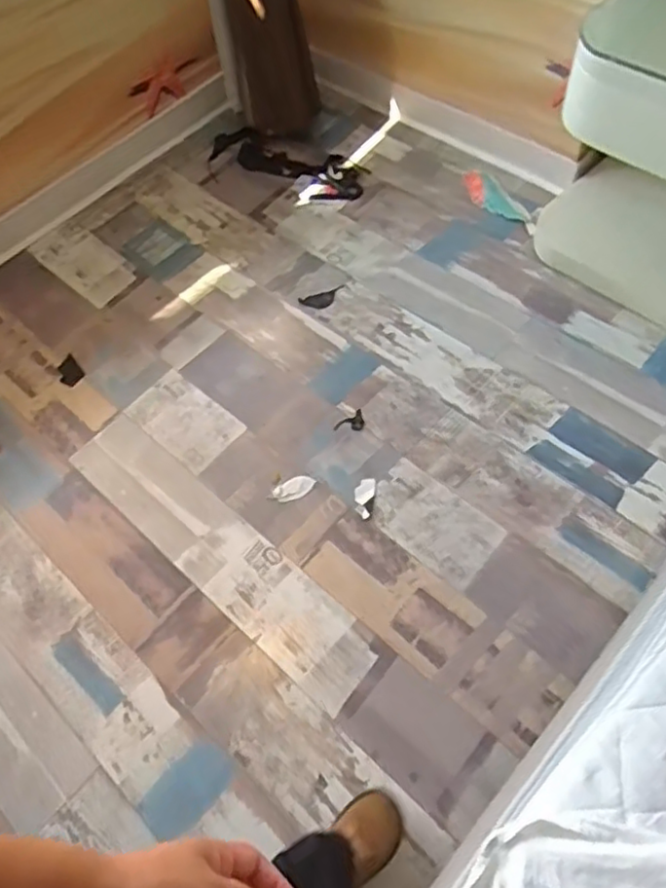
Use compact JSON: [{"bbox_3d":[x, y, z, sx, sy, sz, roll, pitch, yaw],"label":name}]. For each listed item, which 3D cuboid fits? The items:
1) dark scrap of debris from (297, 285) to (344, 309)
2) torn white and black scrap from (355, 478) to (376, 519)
[{"bbox_3d":[-0.026,-0.372,1.669,0.119,0.011,0.052,-13,62,-3],"label":"dark scrap of debris"},{"bbox_3d":[0.065,0.113,1.375,0.040,0.011,0.095,9,63,8],"label":"torn white and black scrap"}]

